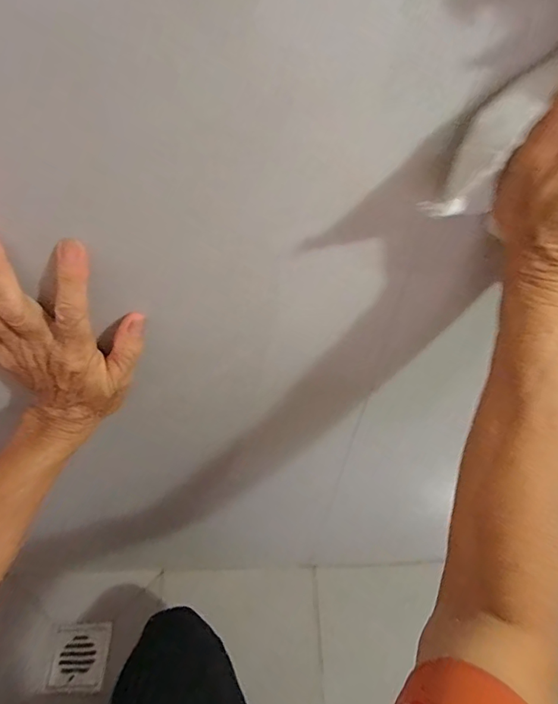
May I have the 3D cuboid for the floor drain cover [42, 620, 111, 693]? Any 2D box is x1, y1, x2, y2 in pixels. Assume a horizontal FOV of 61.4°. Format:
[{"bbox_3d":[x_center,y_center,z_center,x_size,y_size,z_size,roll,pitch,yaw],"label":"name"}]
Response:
[{"bbox_3d":[-0.321,0.489,0.753,0.086,0.005,0.093,9,63,-12],"label":"floor drain cover"}]

